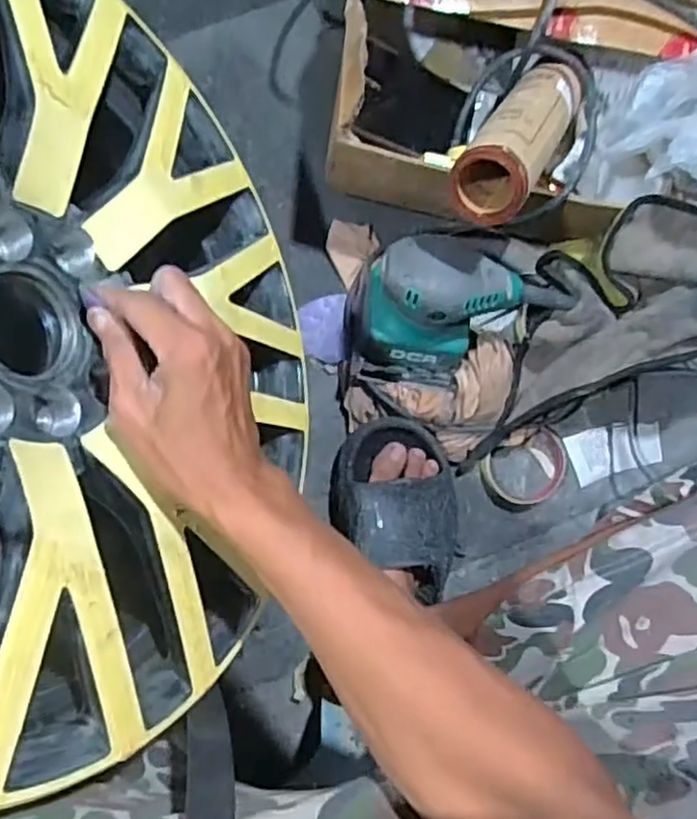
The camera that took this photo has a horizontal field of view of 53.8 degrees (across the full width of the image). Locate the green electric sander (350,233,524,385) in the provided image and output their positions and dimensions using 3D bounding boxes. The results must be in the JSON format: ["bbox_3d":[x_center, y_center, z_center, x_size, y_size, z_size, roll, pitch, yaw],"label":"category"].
[{"bbox_3d":[0.074,-0.085,0.614,0.129,0.112,0.114,9,89,-8],"label":"green electric sander"}]

